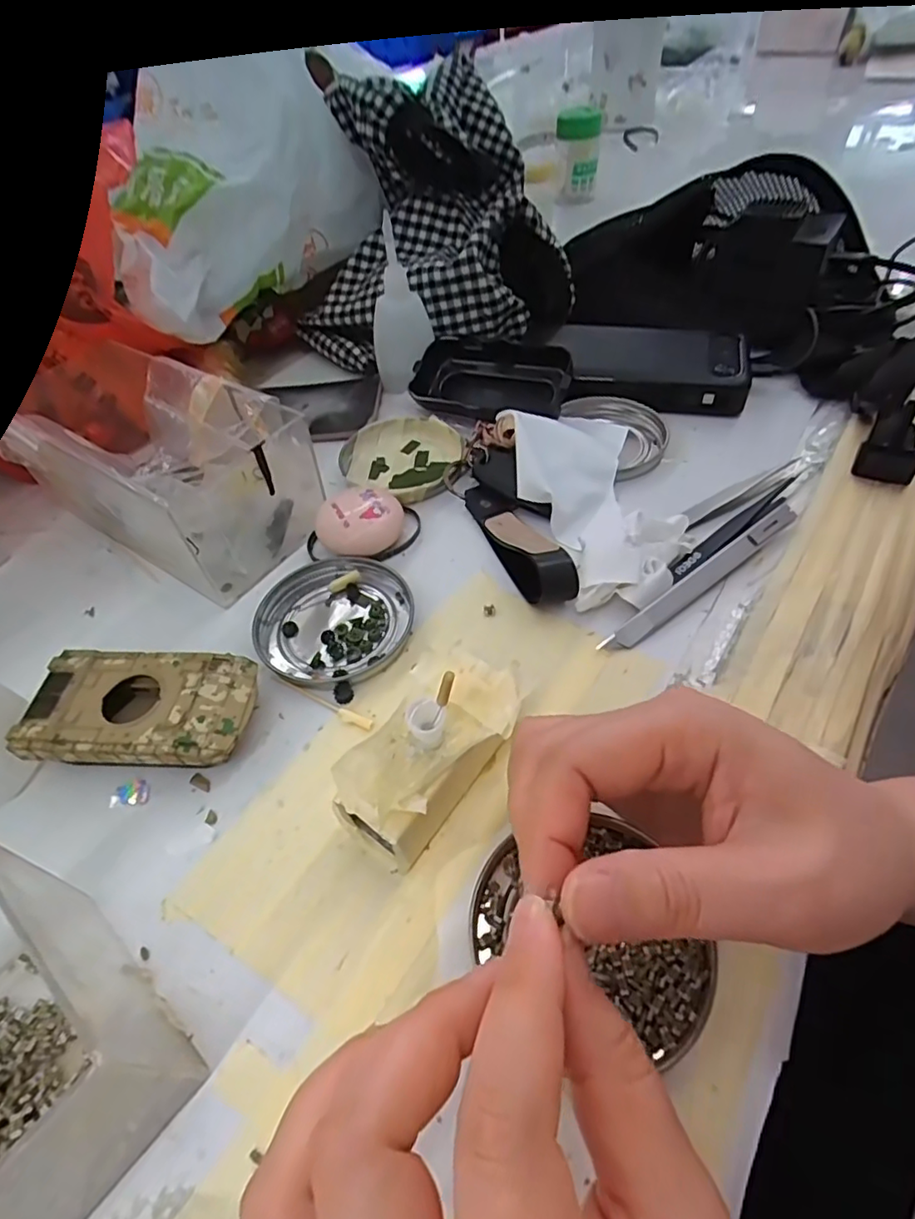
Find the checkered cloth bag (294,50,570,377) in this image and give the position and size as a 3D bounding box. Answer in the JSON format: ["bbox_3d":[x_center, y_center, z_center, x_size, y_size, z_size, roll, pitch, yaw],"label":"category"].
[{"bbox_3d":[-0.017,-0.299,0.451,0.194,0.145,0.189,0,51,5],"label":"checkered cloth bag"}]

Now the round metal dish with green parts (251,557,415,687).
[{"bbox_3d":[-0.063,0.005,0.301,0.076,0.008,0.076,-3,51,3],"label":"round metal dish with green parts"}]

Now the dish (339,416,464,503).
[{"bbox_3d":[-0.037,-0.100,0.385,0.080,0.013,0.074,-3,51,3],"label":"dish"}]

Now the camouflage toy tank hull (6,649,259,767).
[{"bbox_3d":[-0.137,0.047,0.263,0.095,0.025,0.053,0,51,6],"label":"camouflage toy tank hull"}]

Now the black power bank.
[{"bbox_3d":[0.132,-0.170,0.411,0.128,0.021,0.071,12,53,15],"label":"black power bank"}]

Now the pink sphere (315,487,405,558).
[{"bbox_3d":[-0.054,-0.047,0.332,0.047,0.024,0.037,-16,51,-8],"label":"pink sphere"}]

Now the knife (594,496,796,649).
[{"bbox_3d":[0.125,-0.018,0.300,0.137,0.010,0.012,-33,55,-20],"label":"knife"}]

